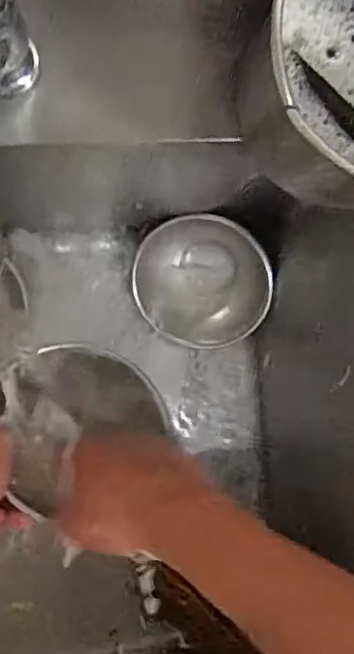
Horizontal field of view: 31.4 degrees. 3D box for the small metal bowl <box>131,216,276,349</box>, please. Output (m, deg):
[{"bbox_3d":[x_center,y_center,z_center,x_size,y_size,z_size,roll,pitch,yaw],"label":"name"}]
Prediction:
[{"bbox_3d":[0.030,-0.051,0.735,0.161,0.070,0.155,3,101,16],"label":"small metal bowl"}]

